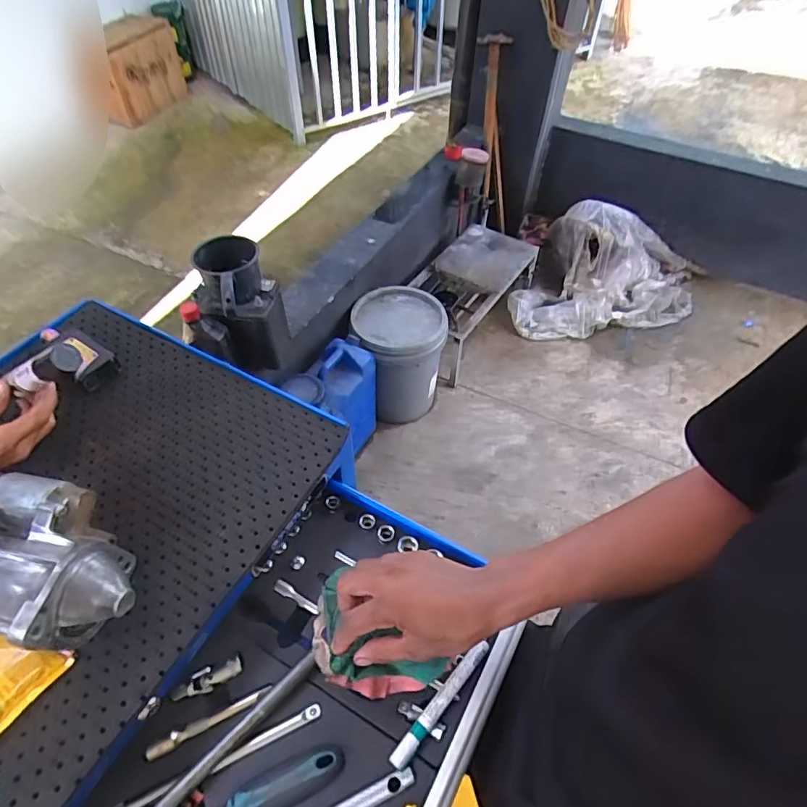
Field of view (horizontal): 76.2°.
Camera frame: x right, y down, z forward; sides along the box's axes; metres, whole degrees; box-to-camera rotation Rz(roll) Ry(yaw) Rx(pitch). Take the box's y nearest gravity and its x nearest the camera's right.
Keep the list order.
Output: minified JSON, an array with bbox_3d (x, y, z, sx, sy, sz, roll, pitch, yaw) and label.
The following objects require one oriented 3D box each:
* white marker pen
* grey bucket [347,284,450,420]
[{"bbox_3d":[0.039,0.294,0.510,0.016,0.014,0.138,34,59,26],"label":"white marker pen"},{"bbox_3d":[-0.008,-0.148,1.717,0.286,0.383,0.301,4,50,5],"label":"grey bucket"}]

